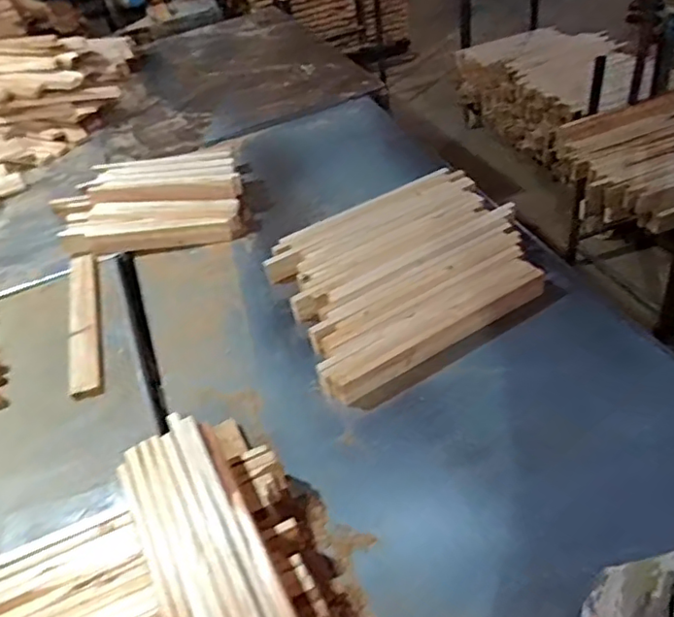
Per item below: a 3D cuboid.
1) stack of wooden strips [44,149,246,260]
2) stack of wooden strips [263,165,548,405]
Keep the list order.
[{"bbox_3d":[-0.512,-0.285,1.654,0.514,0.120,0.317,-13,42,-3],"label":"stack of wooden strips"},{"bbox_3d":[0.155,-0.100,1.372,0.648,0.088,0.502,-30,45,-20],"label":"stack of wooden strips"}]

